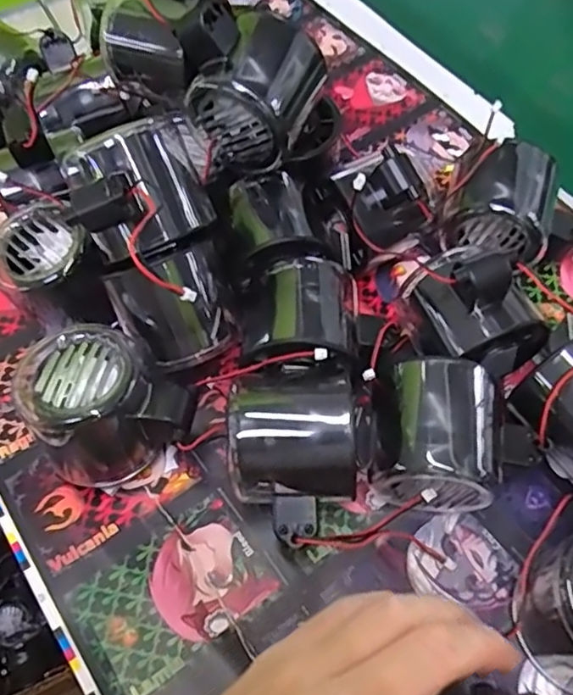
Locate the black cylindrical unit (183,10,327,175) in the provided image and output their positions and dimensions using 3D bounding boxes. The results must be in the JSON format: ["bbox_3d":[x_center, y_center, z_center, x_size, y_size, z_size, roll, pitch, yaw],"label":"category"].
[{"bbox_3d":[-0.014,-0.129,0.307,0.051,0.050,0.060,17,61,10],"label":"black cylindrical unit"}]

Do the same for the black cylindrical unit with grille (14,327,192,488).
[{"bbox_3d":[-0.085,0.030,0.282,0.067,0.059,0.061,0,59,0],"label":"black cylindrical unit with grille"}]

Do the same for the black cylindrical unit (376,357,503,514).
[{"bbox_3d":[0.067,0.042,0.276,0.054,0.055,0.059,-1,59,0],"label":"black cylindrical unit"}]

